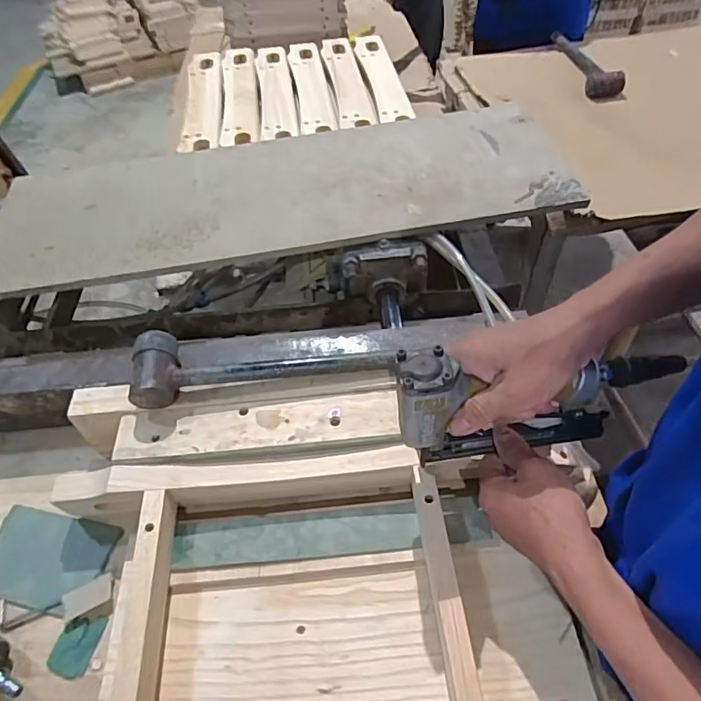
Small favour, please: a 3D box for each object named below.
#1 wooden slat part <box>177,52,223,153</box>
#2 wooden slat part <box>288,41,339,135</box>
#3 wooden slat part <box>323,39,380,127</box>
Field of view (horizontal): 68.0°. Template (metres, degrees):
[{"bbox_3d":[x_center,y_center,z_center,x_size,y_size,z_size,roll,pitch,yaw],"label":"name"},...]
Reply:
[{"bbox_3d":[-0.300,-0.520,1.057,0.072,0.025,0.405,-1,50,-11],"label":"wooden slat part"},{"bbox_3d":[-0.081,-0.549,1.069,0.069,0.016,0.399,-10,50,1],"label":"wooden slat part"},{"bbox_3d":[-0.006,-0.557,1.065,0.069,0.014,0.382,-5,51,-6],"label":"wooden slat part"}]

